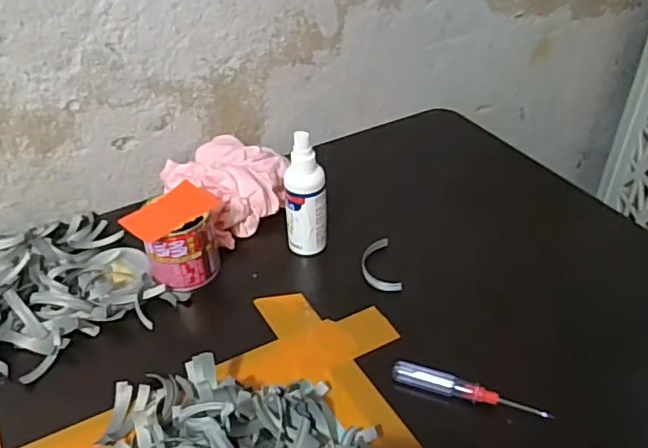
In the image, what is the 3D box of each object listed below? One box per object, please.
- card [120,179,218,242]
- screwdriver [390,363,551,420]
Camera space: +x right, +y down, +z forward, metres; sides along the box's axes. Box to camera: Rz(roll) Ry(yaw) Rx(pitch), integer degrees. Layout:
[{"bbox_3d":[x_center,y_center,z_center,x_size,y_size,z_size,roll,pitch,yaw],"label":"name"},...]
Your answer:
[{"bbox_3d":[-0.138,-0.011,0.534,0.048,0.005,0.081,26,44,23],"label":"card"},{"bbox_3d":[0.112,0.130,0.455,0.119,0.013,0.013,14,41,19],"label":"screwdriver"}]

